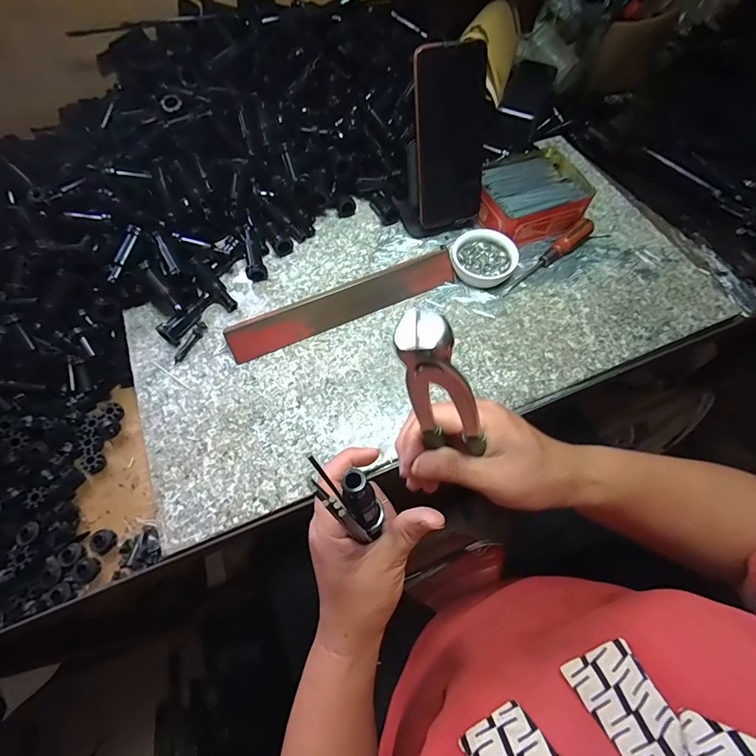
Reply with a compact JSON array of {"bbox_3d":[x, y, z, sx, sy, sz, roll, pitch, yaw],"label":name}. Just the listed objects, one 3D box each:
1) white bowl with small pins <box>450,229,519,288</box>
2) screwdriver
[{"bbox_3d":[0.121,-0.137,0.449,0.072,0.026,0.062,20,64,9],"label":"white bowl with small pins"},{"bbox_3d":[0.197,-0.142,0.453,0.136,0.027,0.020,-35,68,-17],"label":"screwdriver"}]

